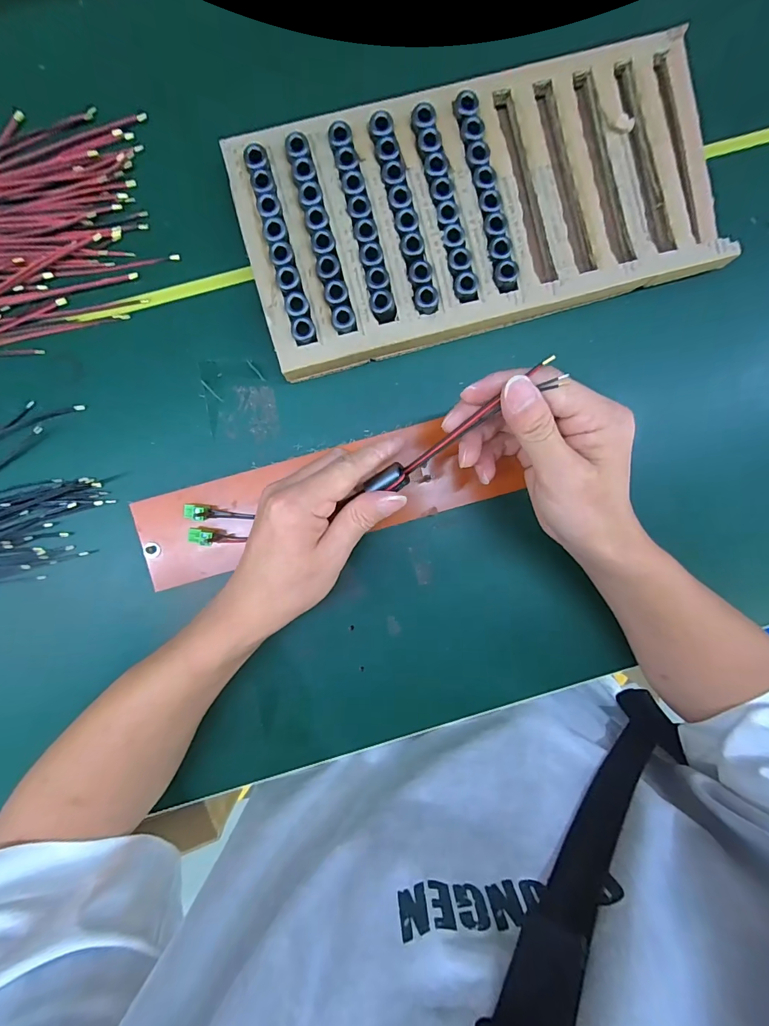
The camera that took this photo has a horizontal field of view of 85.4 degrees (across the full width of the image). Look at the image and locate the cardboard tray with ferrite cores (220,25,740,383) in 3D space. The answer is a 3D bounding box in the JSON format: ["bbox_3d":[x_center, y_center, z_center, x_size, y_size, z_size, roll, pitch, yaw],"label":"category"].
[{"bbox_3d":[0.074,-0.229,0.315,0.349,0.031,0.171,-15,93,-1],"label":"cardboard tray with ferrite cores"}]

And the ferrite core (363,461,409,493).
[{"bbox_3d":[0.005,-0.019,0.283,0.027,0.015,0.017,-40,72,13],"label":"ferrite core"}]

